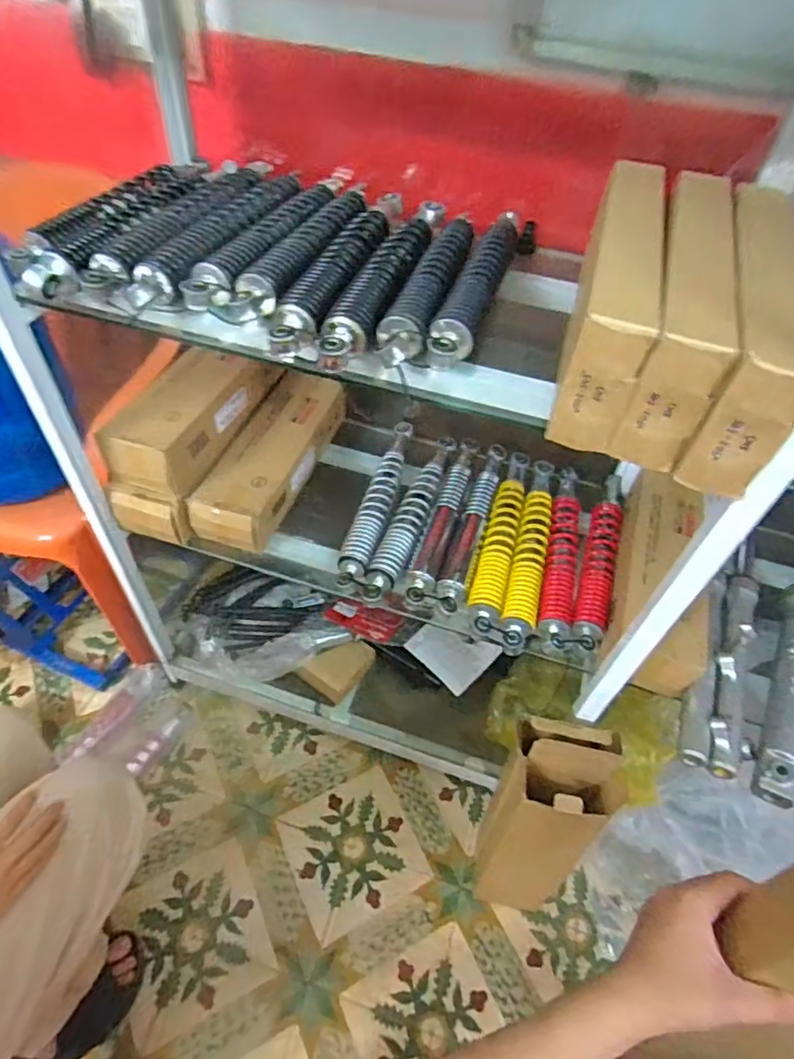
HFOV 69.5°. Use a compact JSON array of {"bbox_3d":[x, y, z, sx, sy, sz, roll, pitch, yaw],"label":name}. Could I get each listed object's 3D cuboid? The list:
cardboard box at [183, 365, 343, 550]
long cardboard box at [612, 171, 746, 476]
[{"bbox_3d":[-0.192,-0.119,0.903,0.107,0.075,0.344,16,49,8],"label":"cardboard box"},{"bbox_3d":[0.267,-0.217,0.547,0.054,0.111,0.370,18,50,10],"label":"long cardboard box"}]

